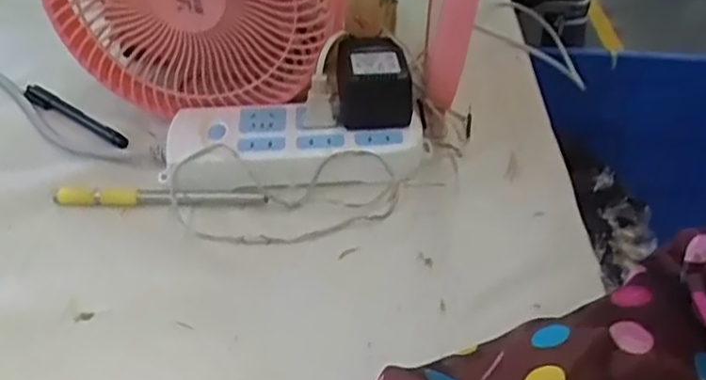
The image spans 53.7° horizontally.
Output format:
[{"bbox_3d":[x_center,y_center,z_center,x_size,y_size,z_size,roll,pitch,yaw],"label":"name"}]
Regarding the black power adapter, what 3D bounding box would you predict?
[{"bbox_3d":[0.014,-0.081,0.527,0.051,0.045,0.071,-4,38,-5],"label":"black power adapter"}]

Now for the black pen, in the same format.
[{"bbox_3d":[-0.234,-0.062,0.581,0.142,0.008,0.015,27,44,29],"label":"black pen"}]

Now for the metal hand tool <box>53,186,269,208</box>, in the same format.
[{"bbox_3d":[-0.136,0.004,0.487,0.149,0.009,0.018,1,38,-1],"label":"metal hand tool"}]

